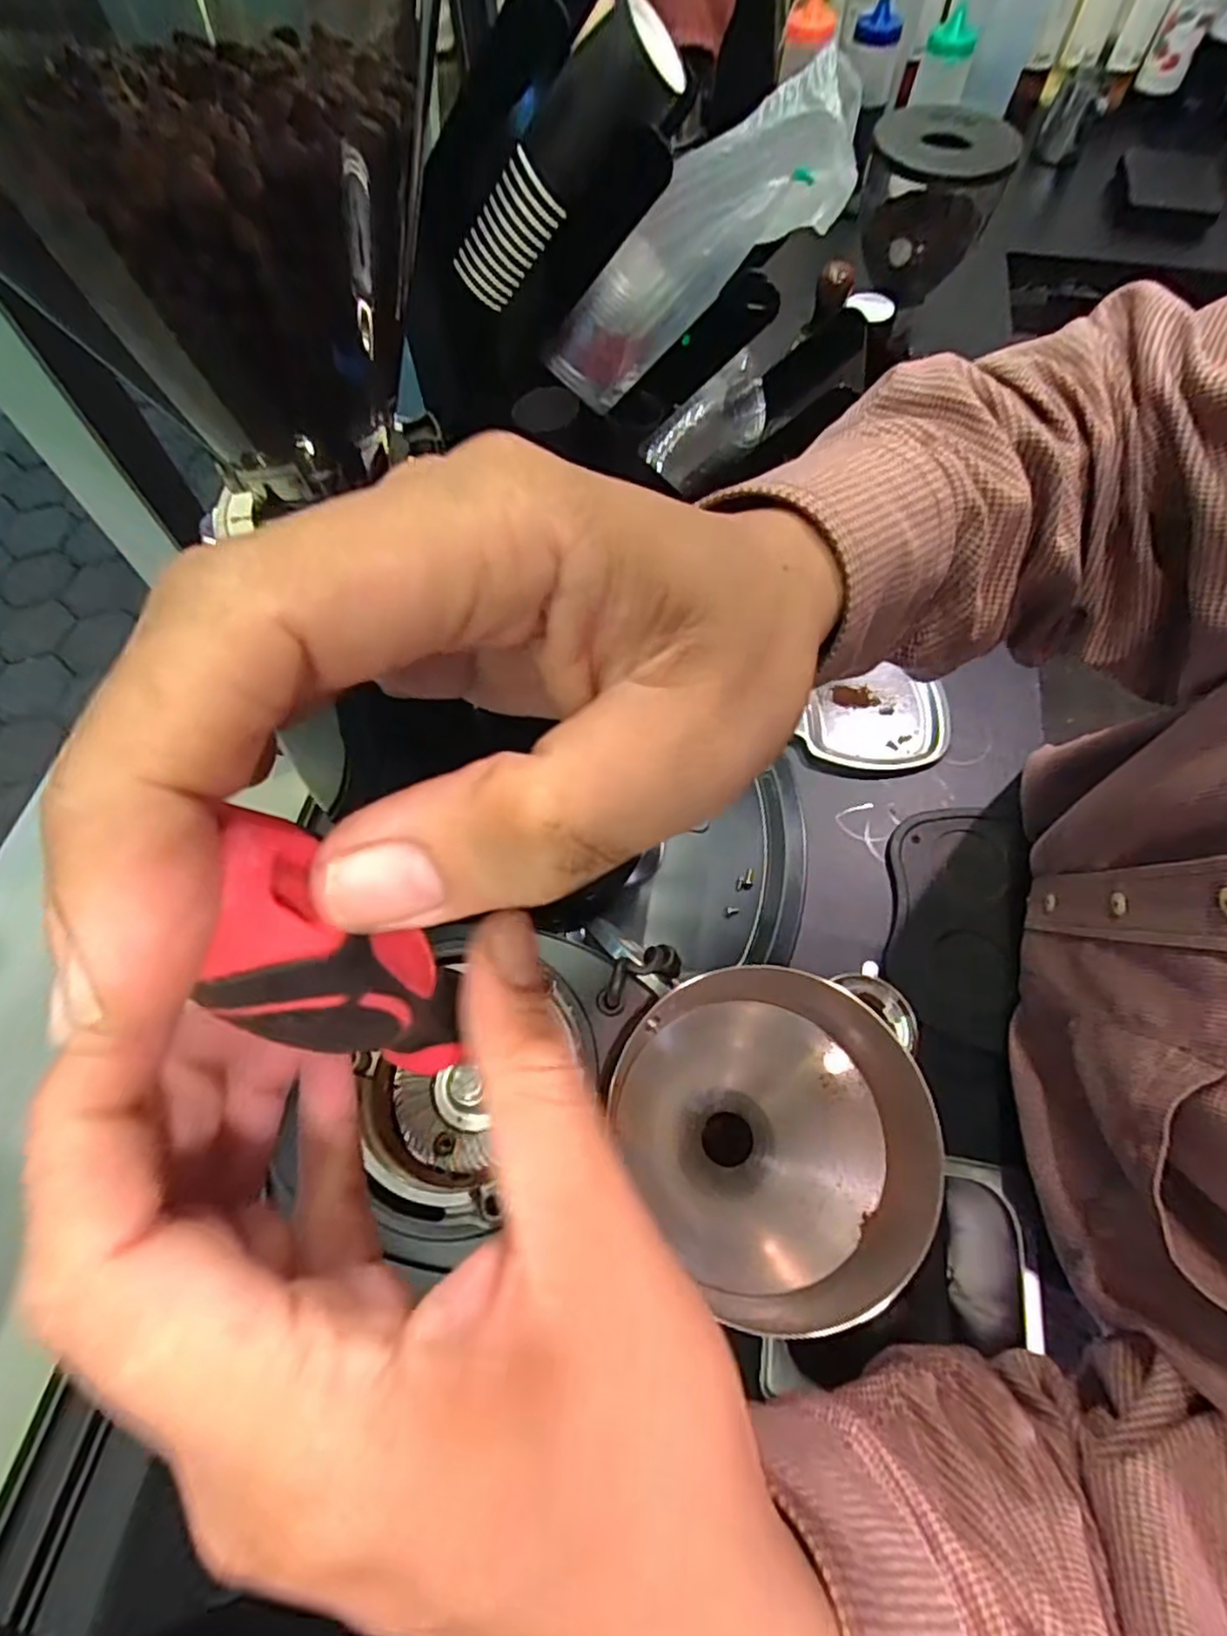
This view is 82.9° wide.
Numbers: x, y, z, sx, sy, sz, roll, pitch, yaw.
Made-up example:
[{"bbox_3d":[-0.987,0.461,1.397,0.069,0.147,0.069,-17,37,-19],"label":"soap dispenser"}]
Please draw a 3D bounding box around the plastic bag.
[{"bbox_3d":[0.055,-0.392,0.486,0.087,0.255,0.058,32,60,-32],"label":"plastic bag"}]

